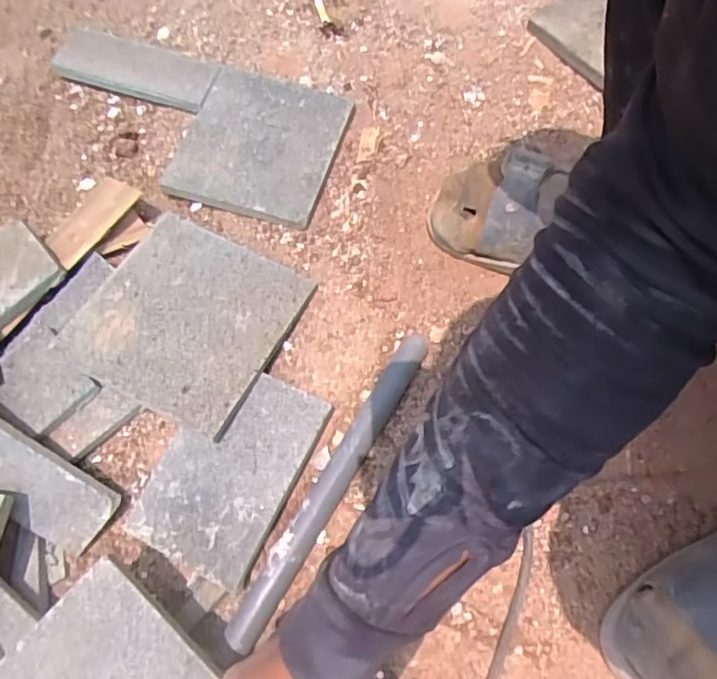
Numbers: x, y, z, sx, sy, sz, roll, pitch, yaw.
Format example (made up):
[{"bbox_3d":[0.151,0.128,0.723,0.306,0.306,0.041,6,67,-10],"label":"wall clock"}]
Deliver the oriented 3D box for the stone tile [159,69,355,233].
[{"bbox_3d":[-0.090,-0.184,0.571,0.137,0.017,0.154,18,68,2],"label":"stone tile"}]

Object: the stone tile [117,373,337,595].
[{"bbox_3d":[-0.097,0.096,0.465,0.100,0.018,0.146,24,69,11],"label":"stone tile"}]

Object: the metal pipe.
[{"bbox_3d":[-0.018,0.105,0.457,0.021,0.021,0.256,31,69,7],"label":"metal pipe"}]

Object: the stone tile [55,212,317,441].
[{"bbox_3d":[-0.137,-0.019,0.496,0.151,0.005,0.156,27,64,9],"label":"stone tile"}]

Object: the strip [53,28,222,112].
[{"bbox_3d":[-0.218,-0.265,0.604,0.159,0.022,0.054,19,68,2],"label":"strip"}]

